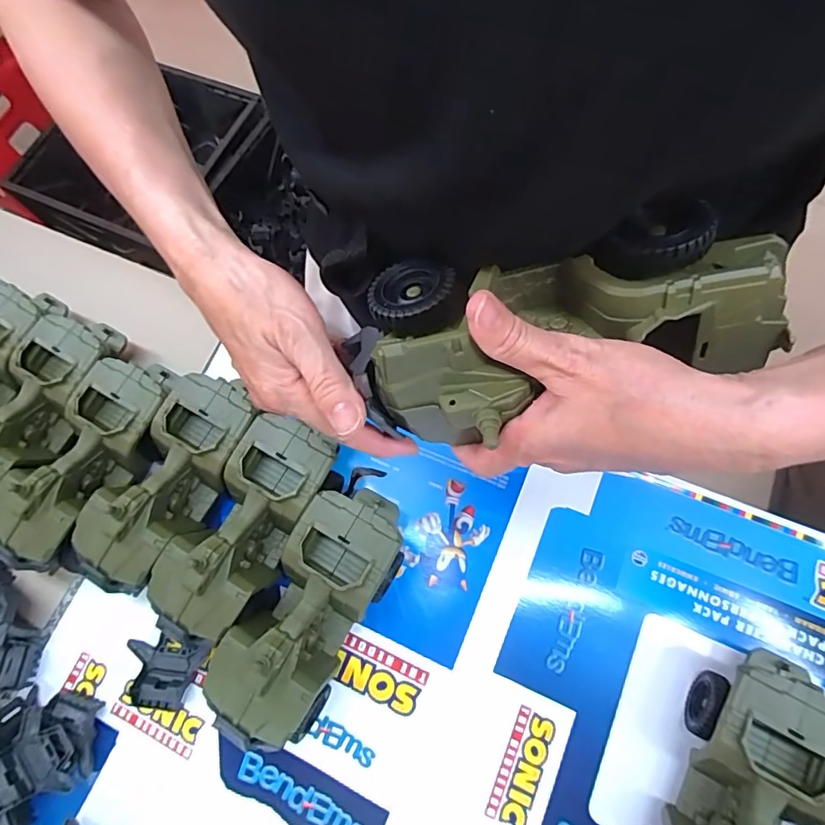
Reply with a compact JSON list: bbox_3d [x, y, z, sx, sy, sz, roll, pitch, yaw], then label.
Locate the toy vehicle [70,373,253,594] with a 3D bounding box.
[{"bbox_3d":[-0.202,0.059,0.452,0.083,0.078,0.194,31,76,14],"label":"toy vehicle"}]

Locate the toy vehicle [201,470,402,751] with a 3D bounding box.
[{"bbox_3d":[-0.076,0.152,0.407,0.086,0.075,0.192,27,75,13],"label":"toy vehicle"}]

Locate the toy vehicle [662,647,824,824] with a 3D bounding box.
[{"bbox_3d":[0.216,0.254,0.344,0.076,0.080,0.181,26,75,13],"label":"toy vehicle"}]

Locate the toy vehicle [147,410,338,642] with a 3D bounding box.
[{"bbox_3d":[-0.134,0.096,0.435,0.081,0.079,0.185,28,76,14],"label":"toy vehicle"}]

